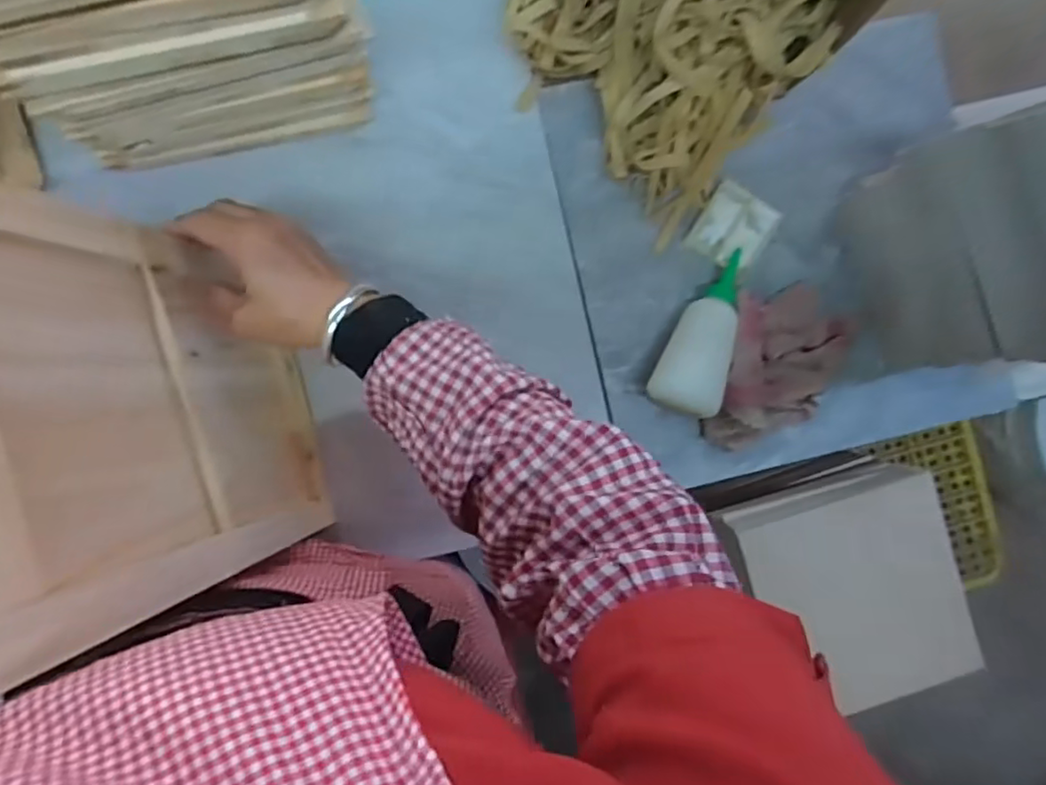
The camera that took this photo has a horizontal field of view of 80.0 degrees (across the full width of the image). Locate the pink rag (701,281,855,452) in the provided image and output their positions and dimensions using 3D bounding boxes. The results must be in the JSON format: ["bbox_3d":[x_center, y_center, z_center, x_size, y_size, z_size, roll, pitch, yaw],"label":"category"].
[{"bbox_3d":[0.242,-0.022,0.575,0.118,0.051,0.161,12,89,-3],"label":"pink rag"}]

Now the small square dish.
[{"bbox_3d":[0.199,-0.156,0.591,0.063,0.013,0.071,33,88,-2],"label":"small square dish"}]

